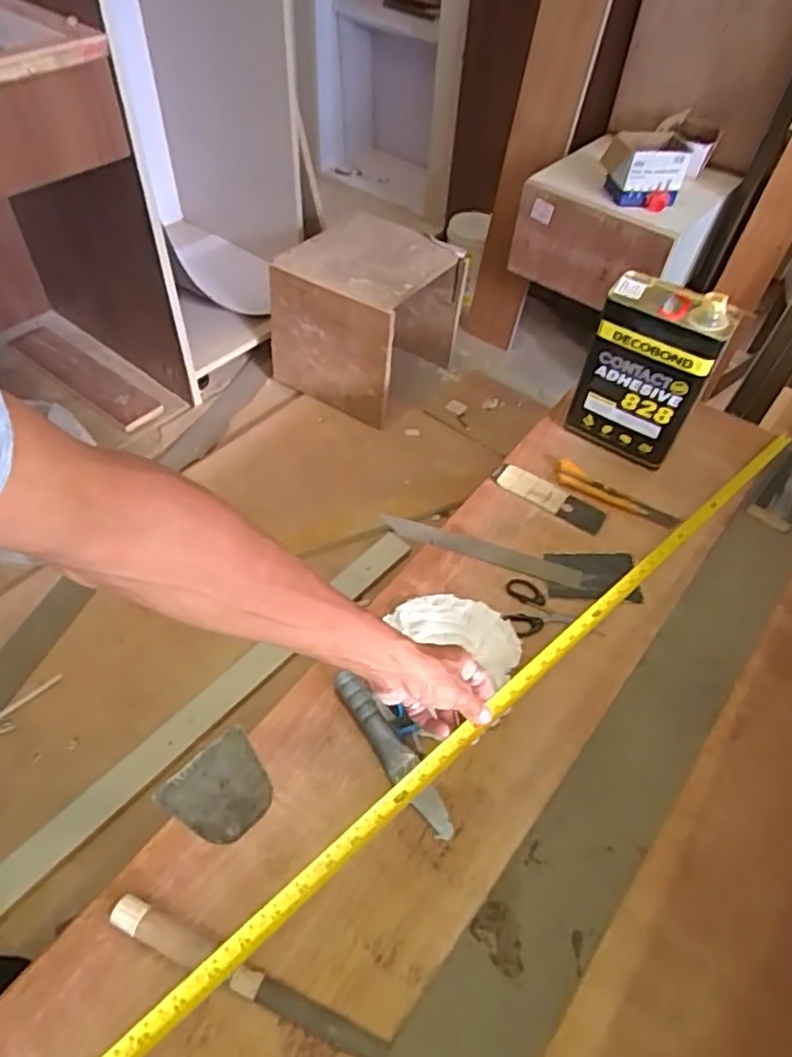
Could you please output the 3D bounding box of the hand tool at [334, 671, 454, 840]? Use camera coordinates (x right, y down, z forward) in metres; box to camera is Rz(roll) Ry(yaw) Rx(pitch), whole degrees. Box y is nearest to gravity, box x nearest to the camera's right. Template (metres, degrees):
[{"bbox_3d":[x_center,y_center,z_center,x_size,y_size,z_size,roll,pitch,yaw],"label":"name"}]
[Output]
[{"bbox_3d":[-0.003,0.236,0.694,0.032,0.025,0.197,-29,59,-25],"label":"hand tool"}]

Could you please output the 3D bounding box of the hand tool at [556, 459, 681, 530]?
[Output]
[{"bbox_3d":[0.323,-0.046,0.959,0.186,0.018,0.040,32,55,20],"label":"hand tool"}]

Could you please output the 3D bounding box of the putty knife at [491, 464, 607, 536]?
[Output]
[{"bbox_3d":[0.224,-0.046,0.961,0.171,0.012,0.049,29,54,18],"label":"putty knife"}]

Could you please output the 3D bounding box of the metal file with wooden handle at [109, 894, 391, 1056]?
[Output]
[{"bbox_3d":[-0.128,0.387,0.562,0.260,0.022,0.028,20,52,11],"label":"metal file with wooden handle"}]

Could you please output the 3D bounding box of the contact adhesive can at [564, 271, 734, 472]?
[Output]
[{"bbox_3d":[0.371,-0.235,0.968,0.169,0.237,0.095,31,55,19],"label":"contact adhesive can"}]

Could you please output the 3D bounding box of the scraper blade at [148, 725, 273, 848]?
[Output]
[{"bbox_3d":[-0.180,0.269,0.671,0.095,0.005,0.102,36,57,22],"label":"scraper blade"}]

